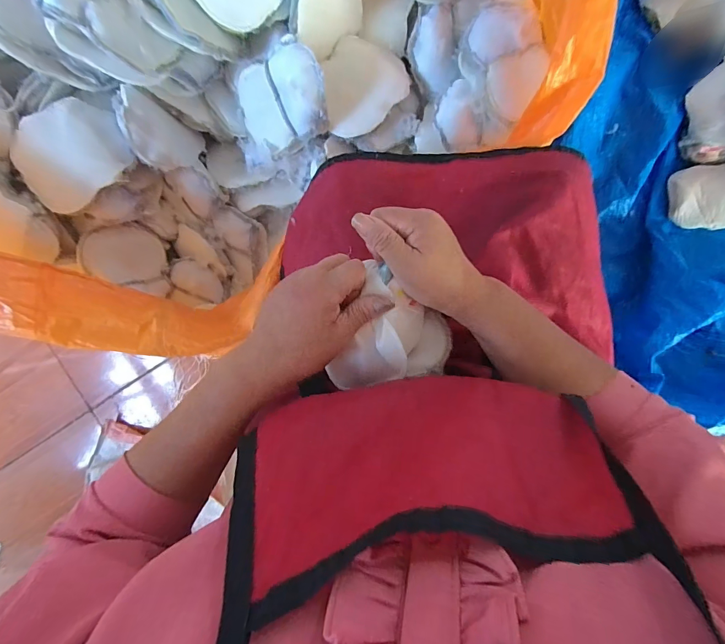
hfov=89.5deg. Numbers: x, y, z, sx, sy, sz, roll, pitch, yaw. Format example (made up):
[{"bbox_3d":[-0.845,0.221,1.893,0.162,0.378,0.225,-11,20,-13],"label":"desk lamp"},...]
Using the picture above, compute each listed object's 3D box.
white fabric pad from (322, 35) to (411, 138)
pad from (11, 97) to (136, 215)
[{"bbox_3d":[0.008,-0.390,0.614,0.136,0.046,0.139,-6,95,6],"label":"white fabric pad"},{"bbox_3d":[-0.474,-0.269,0.590,0.176,0.027,0.136,-39,104,10],"label":"pad"}]

